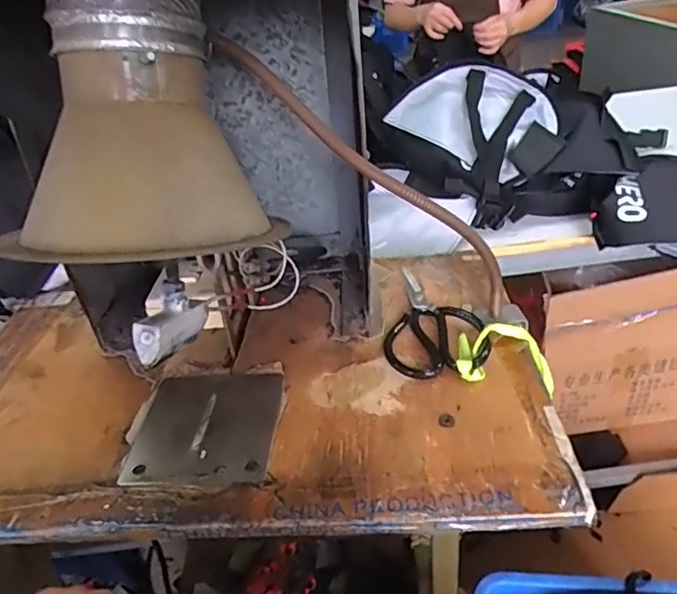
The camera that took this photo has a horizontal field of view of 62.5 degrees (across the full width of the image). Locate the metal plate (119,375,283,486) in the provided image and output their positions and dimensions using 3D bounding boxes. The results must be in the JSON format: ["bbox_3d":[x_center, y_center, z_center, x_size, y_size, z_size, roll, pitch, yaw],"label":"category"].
[{"bbox_3d":[-0.119,0.116,0.509,0.129,0.004,0.129,-5,33,3],"label":"metal plate"}]

